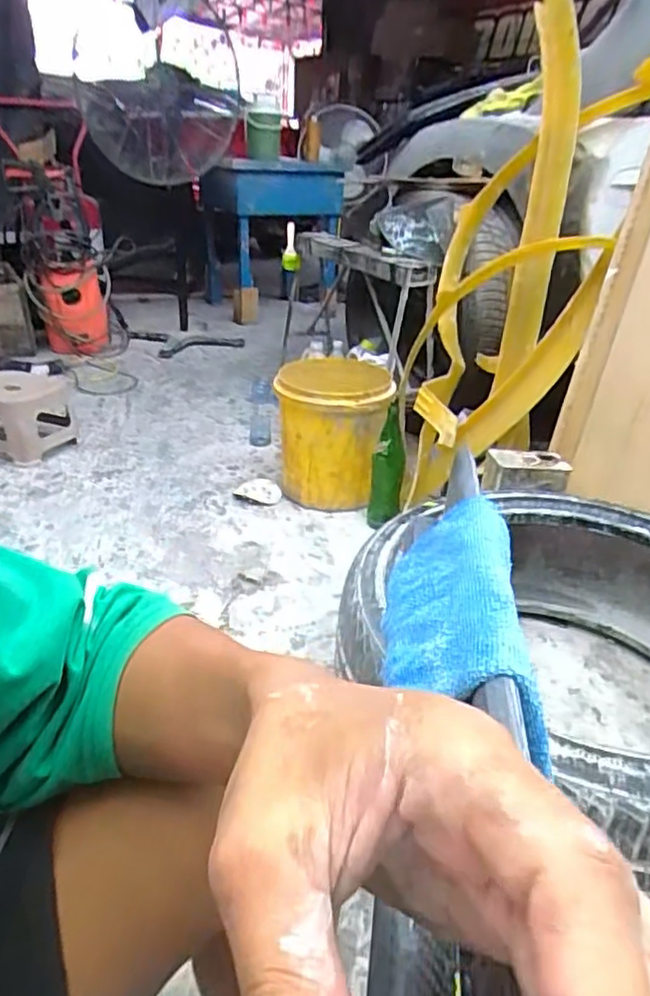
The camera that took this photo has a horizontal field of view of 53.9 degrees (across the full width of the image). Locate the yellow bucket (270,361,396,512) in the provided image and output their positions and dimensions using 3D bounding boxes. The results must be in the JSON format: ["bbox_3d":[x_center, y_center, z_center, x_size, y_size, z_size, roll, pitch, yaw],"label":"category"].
[{"bbox_3d":[0.024,-0.168,1.615,0.271,0.299,0.288,1,29,0],"label":"yellow bucket"}]

